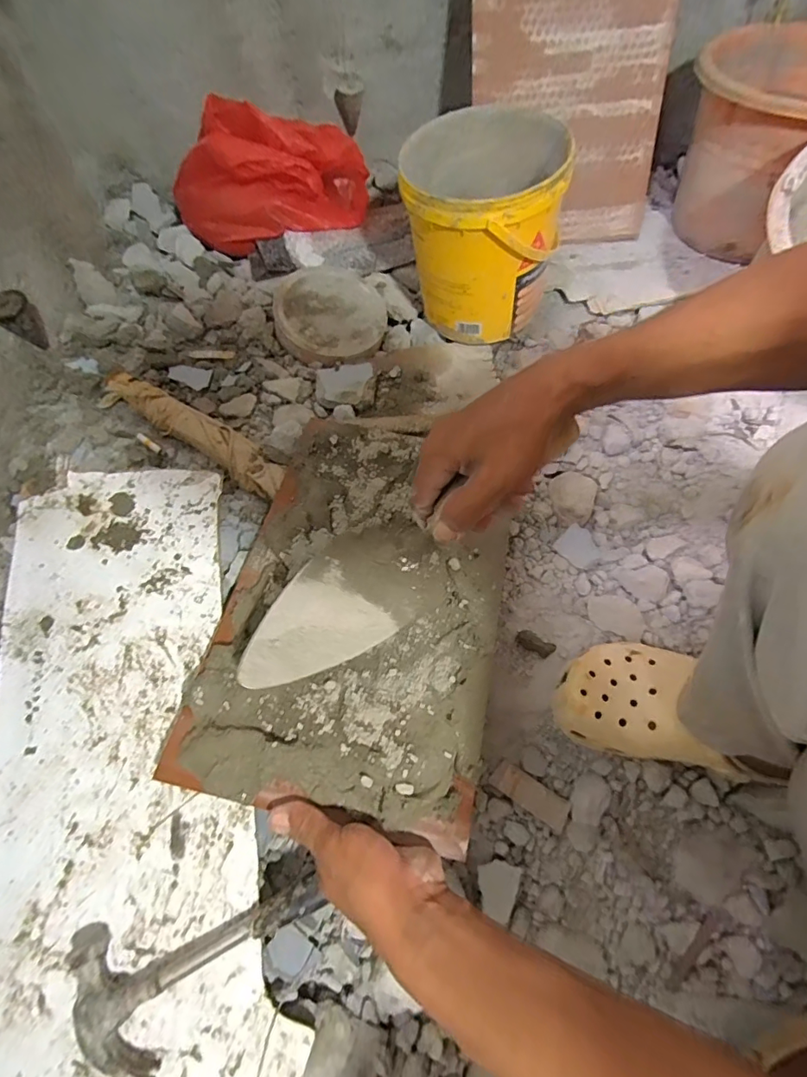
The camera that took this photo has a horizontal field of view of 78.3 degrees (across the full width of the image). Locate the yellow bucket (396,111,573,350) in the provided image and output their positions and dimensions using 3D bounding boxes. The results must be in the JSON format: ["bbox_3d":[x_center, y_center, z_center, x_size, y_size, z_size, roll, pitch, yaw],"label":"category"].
[{"bbox_3d":[0.094,-0.378,0.623,0.172,0.197,0.186,-1,65,2],"label":"yellow bucket"}]

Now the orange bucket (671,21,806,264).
[{"bbox_3d":[0.511,-0.544,0.672,0.302,0.198,0.275,-1,65,2],"label":"orange bucket"}]

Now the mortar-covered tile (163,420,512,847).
[{"bbox_3d":[-0.030,0.035,0.480,0.250,0.027,0.411,12,60,5],"label":"mortar-covered tile"}]

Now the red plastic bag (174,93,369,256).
[{"bbox_3d":[-0.196,-0.517,0.706,0.276,0.161,0.096,-14,65,-4],"label":"red plastic bag"}]

